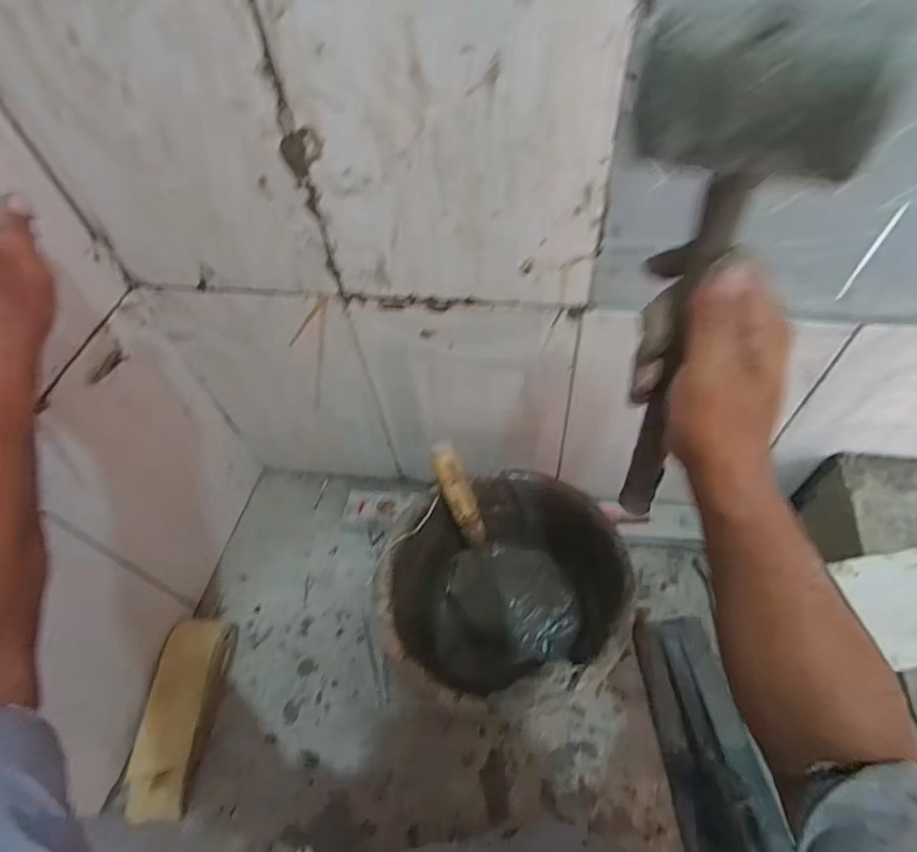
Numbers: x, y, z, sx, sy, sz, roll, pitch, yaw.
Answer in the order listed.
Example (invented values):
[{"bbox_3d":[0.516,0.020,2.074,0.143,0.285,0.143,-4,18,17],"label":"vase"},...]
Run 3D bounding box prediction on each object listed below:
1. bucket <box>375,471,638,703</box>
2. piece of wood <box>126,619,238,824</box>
[{"bbox_3d":[0.058,0.223,0.657,0.256,0.212,0.255,-2,55,3],"label":"bucket"},{"bbox_3d":[-0.364,0.372,0.688,0.083,0.061,0.232,3,56,7],"label":"piece of wood"}]

